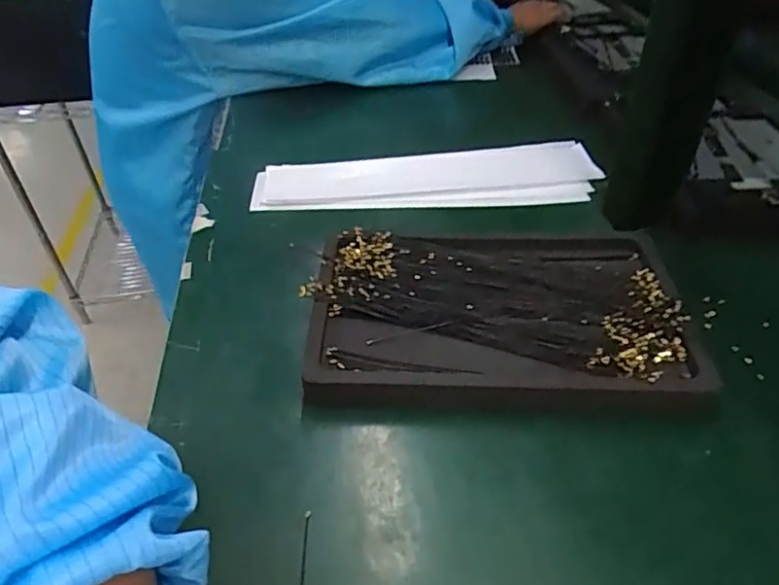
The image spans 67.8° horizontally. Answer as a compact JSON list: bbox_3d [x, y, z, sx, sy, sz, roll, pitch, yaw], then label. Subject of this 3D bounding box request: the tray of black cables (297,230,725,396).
[{"bbox_3d":[0.071,0.007,0.392,0.241,0.023,0.152,0,40,2],"label":"tray of black cables"}]

